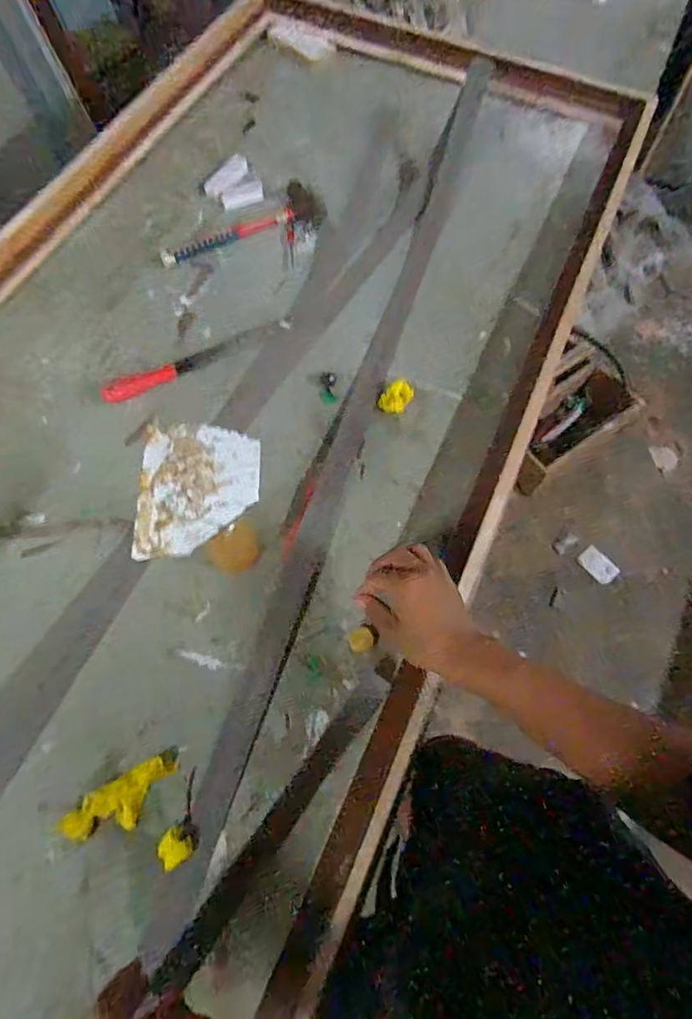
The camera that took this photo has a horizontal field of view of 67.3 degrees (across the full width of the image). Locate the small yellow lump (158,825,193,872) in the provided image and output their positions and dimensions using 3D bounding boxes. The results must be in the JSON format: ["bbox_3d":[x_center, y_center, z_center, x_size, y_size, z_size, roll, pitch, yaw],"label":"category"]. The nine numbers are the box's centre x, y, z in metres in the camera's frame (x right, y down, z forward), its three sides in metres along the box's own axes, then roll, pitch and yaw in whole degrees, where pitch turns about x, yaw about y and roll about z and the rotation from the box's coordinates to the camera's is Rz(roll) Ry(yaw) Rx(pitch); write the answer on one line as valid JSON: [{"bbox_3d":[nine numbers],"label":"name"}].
[{"bbox_3d":[-0.169,0.335,0.515,0.036,0.011,0.030,-42,74,-16],"label":"small yellow lump"}]

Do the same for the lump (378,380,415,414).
[{"bbox_3d":[0.071,-0.157,0.733,0.036,0.028,0.048,34,71,13],"label":"lump"}]

